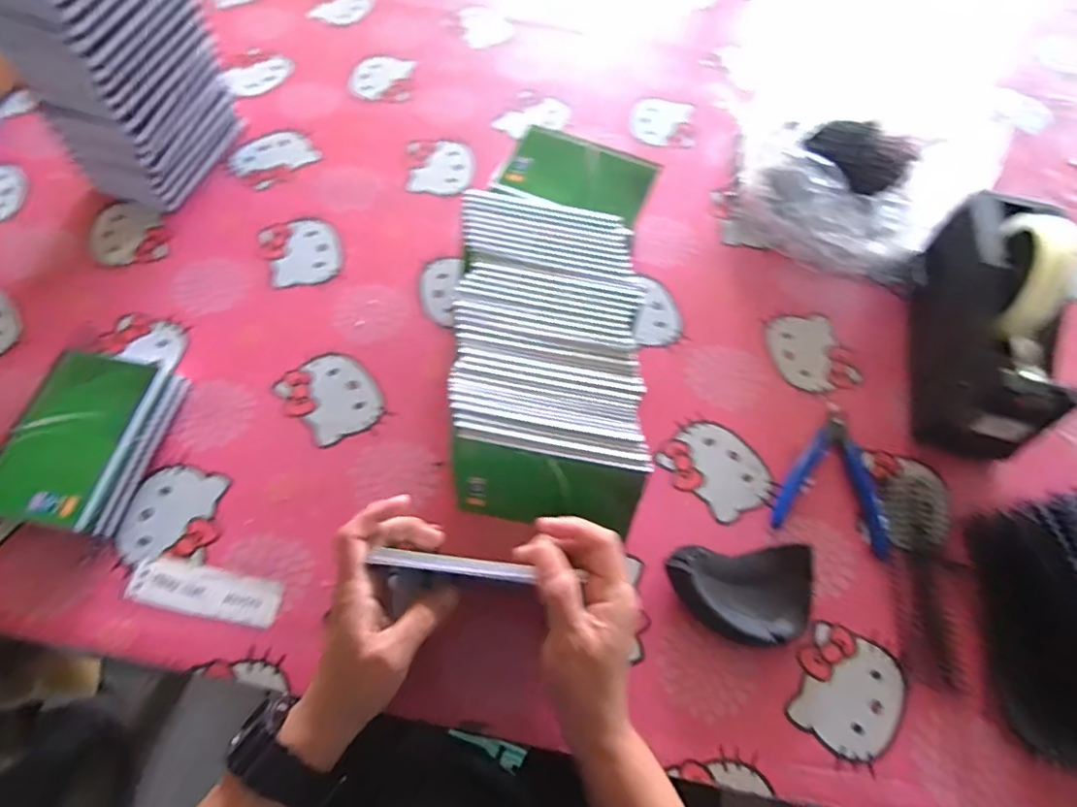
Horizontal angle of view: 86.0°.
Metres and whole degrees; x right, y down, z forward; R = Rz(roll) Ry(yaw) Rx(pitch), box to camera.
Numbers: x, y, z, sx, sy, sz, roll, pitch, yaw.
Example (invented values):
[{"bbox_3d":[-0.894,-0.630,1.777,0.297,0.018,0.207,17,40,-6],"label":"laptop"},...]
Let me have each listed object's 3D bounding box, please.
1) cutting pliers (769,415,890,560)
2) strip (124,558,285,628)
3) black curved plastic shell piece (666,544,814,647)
[{"bbox_3d":[0.233,0.059,0.455,0.085,0.014,0.104,15,65,5],"label":"cutting pliers"},{"bbox_3d":[-0.237,0.134,0.411,0.104,0.004,0.032,11,65,3],"label":"strip"},{"bbox_3d":[0.143,0.135,0.408,0.096,0.027,0.063,3,65,-1],"label":"black curved plastic shell piece"}]

